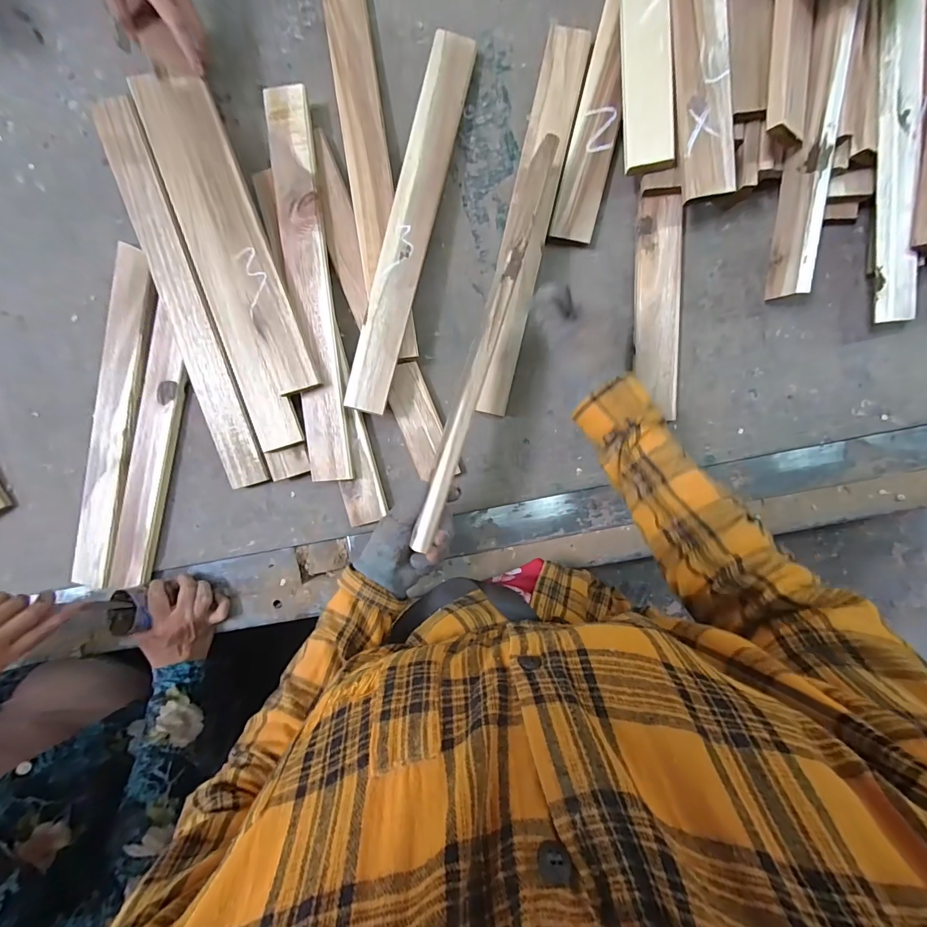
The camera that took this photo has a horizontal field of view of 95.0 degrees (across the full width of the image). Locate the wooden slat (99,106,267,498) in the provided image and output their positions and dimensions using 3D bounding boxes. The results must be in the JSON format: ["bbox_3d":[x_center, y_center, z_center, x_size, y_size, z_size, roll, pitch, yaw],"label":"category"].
[{"bbox_3d":[-0.343,-0.197,0.519,0.062,0.010,0.468,-20,95,3],"label":"wooden slat"}]

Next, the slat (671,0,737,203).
[{"bbox_3d":[0.253,-0.405,0.447,0.052,0.009,0.234,-6,97,4],"label":"slat"}]

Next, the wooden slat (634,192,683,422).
[{"bbox_3d":[0.237,-0.187,0.514,0.057,0.022,0.250,0,94,4],"label":"wooden slat"}]

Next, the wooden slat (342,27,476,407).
[{"bbox_3d":[-0.062,-0.280,0.496,0.046,0.007,0.446,14,89,-7],"label":"wooden slat"}]

